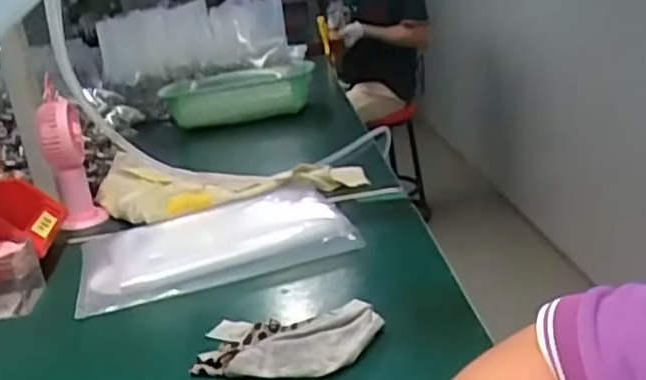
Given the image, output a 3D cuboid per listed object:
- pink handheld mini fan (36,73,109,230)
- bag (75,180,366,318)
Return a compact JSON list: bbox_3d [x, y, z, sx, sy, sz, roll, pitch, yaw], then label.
[{"bbox_3d":[-0.307,-0.035,0.806,0.051,0.162,0.042,-17,22,-26],"label":"pink handheld mini fan"},{"bbox_3d":[-0.111,0.050,0.675,0.265,0.023,0.189,-12,19,-12],"label":"bag"}]

